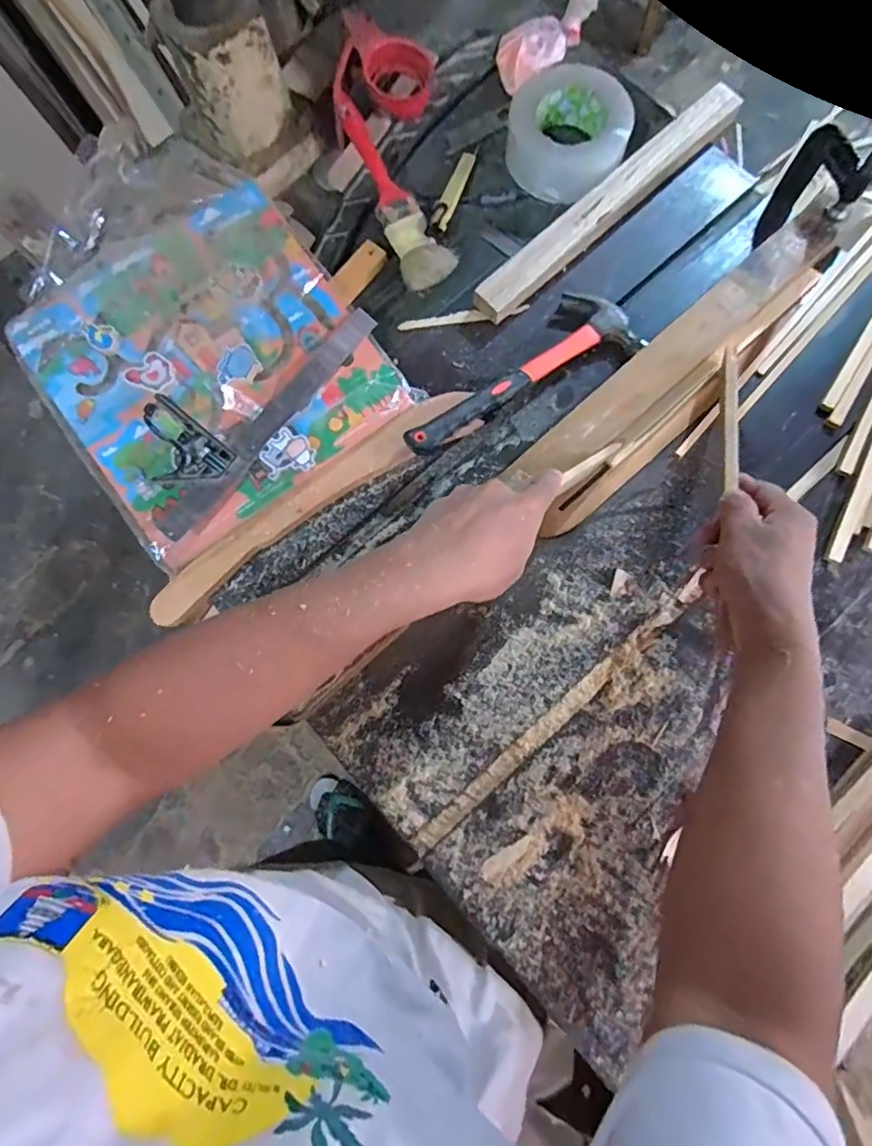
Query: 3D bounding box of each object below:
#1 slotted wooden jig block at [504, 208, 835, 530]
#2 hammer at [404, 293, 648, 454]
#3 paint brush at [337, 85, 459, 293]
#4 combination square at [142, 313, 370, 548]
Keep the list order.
[{"bbox_3d":[0.249,-0.205,0.577,0.414,0.049,0.090,-43,81,-5],"label":"slotted wooden jig block"},{"bbox_3d":[0.079,-0.213,0.584,0.264,0.037,0.090,-26,80,-4],"label":"hammer"},{"bbox_3d":[-0.048,-0.410,0.602,0.054,0.027,0.214,-29,94,-4],"label":"paint brush"},{"bbox_3d":[-0.188,-0.174,0.560,0.100,0.030,0.299,41,83,8],"label":"combination square"}]

